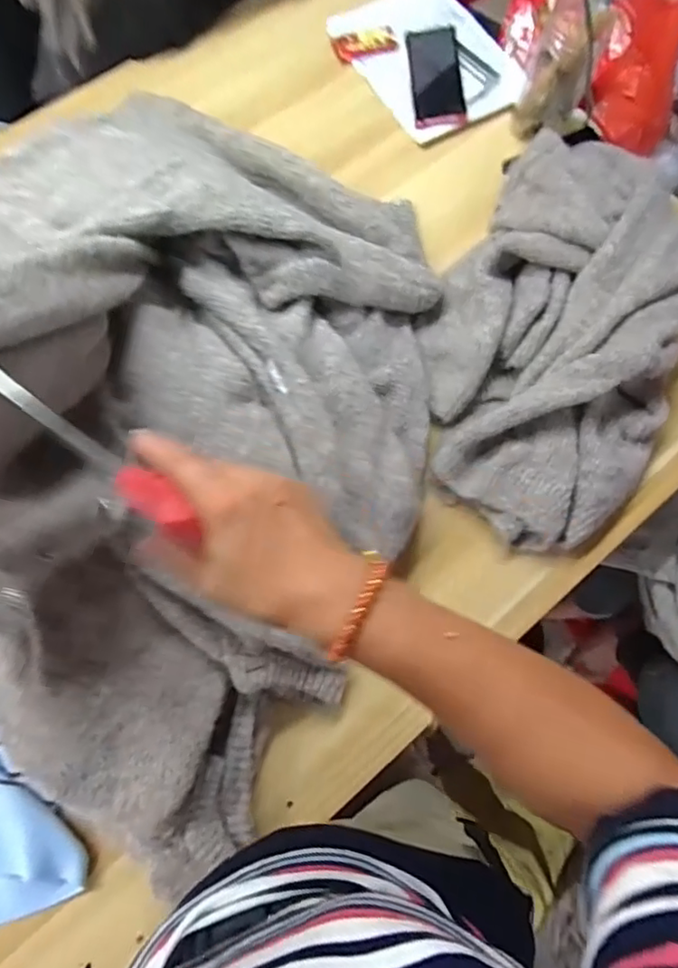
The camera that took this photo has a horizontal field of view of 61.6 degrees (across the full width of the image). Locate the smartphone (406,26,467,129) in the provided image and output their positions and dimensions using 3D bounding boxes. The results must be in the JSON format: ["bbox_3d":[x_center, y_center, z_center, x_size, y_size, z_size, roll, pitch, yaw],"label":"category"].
[{"bbox_3d":[0.146,-0.613,0.851,0.072,0.015,0.172,-4,74,0],"label":"smartphone"}]

